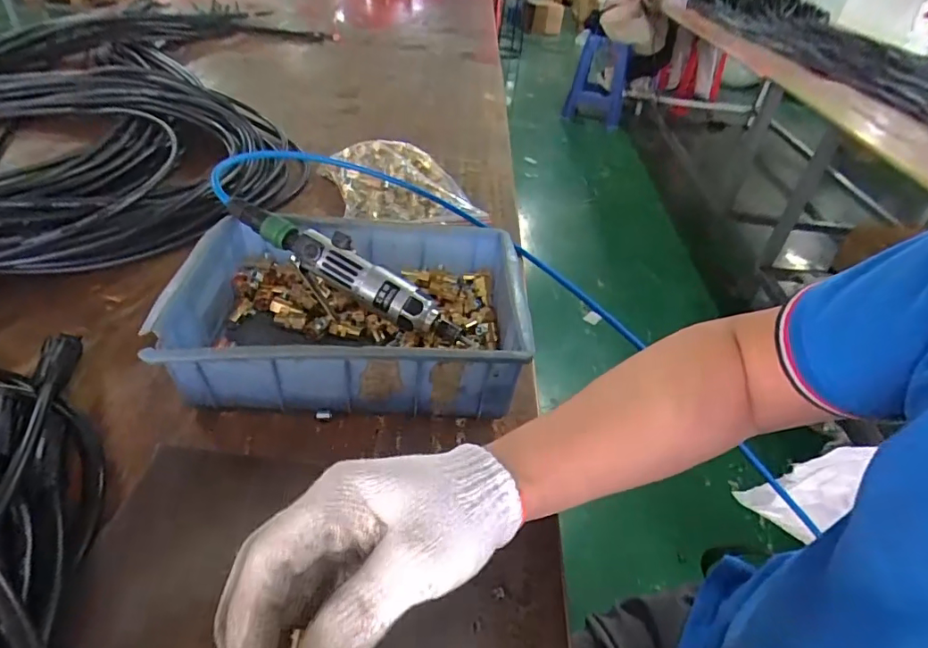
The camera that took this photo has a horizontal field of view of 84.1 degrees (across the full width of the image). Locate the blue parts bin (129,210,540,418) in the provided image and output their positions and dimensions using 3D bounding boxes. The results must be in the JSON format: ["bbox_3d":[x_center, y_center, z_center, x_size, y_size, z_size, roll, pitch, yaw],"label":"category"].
[{"bbox_3d":[-0.100,-0.010,0.483,0.294,0.091,0.204,2,39,-7],"label":"blue parts bin"}]

